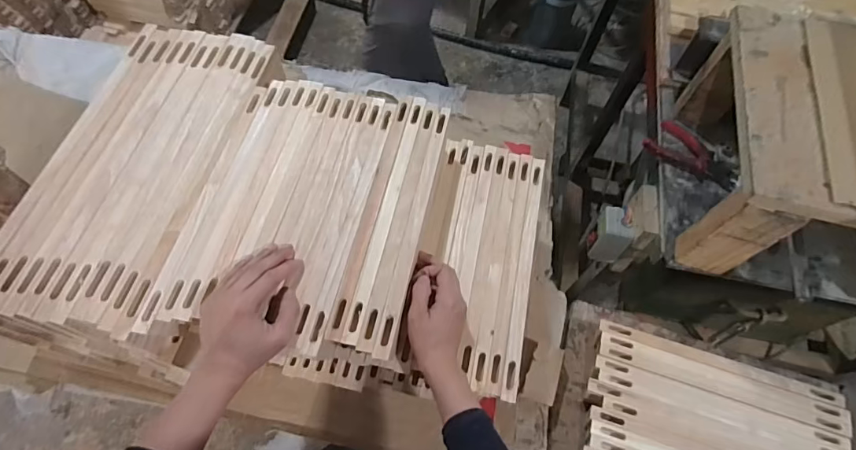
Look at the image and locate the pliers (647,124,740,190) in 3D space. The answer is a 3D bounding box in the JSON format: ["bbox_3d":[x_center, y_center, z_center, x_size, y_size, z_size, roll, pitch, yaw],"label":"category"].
[{"bbox_3d":[0.456,-0.119,0.808,0.155,0.030,0.072,35,67,14],"label":"pliers"}]

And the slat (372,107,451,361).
[{"bbox_3d":[-0.014,0.001,0.621,0.022,0.061,0.356,12,63,3],"label":"slat"}]

